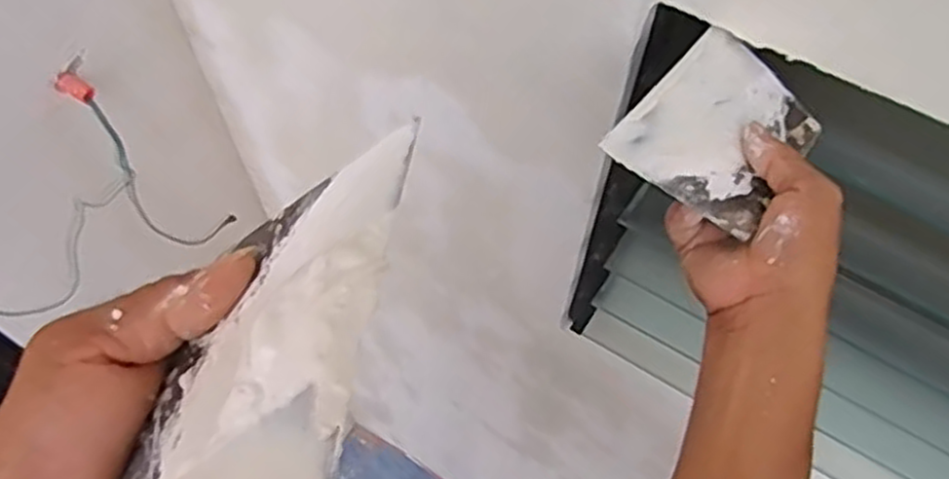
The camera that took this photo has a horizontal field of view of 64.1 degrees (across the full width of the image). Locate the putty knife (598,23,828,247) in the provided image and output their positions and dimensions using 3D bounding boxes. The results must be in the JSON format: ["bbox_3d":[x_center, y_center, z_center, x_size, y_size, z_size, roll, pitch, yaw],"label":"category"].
[{"bbox_3d":[0.146,-0.065,0.447,0.092,0.004,0.141,42,58,5],"label":"putty knife"}]

